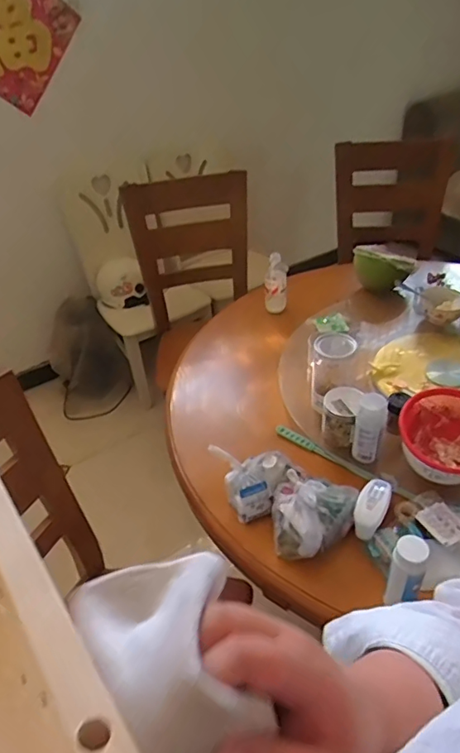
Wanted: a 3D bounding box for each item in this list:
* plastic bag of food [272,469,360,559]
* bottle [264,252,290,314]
[{"bbox_3d":[0.140,0.234,0.885,0.137,0.104,0.137,9,41,16],"label":"plastic bag of food"},{"bbox_3d":[0.129,-0.259,1.448,0.064,0.161,0.053,3,39,9],"label":"bottle"}]

